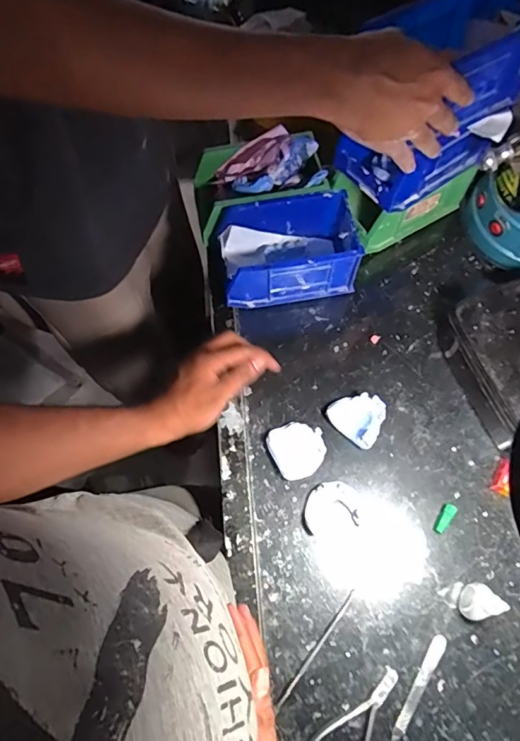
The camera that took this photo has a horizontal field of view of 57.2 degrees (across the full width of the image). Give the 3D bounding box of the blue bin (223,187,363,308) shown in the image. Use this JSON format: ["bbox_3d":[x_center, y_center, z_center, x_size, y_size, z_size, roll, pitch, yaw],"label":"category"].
[{"bbox_3d":[0.034,-0.151,0.609,0.162,0.090,0.100,-9,68,-1],"label":"blue bin"}]

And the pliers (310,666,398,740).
[{"bbox_3d":[0.087,0.341,0.457,0.053,0.010,0.124,29,72,14],"label":"pliers"}]

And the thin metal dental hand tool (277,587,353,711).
[{"bbox_3d":[0.058,0.281,0.483,0.005,0.007,0.130,37,74,16],"label":"thin metal dental hand tool"}]

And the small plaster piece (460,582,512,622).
[{"bbox_3d":[0.215,0.229,0.472,0.030,0.068,0.025,-32,70,-10],"label":"small plaster piece"}]

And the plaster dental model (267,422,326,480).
[{"bbox_3d":[0.044,0.091,0.549,0.059,0.023,0.062,-26,69,-8],"label":"plaster dental model"}]

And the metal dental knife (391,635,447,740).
[{"bbox_3d":[0.146,0.330,0.464,0.014,0.006,0.146,30,72,14],"label":"metal dental knife"}]

